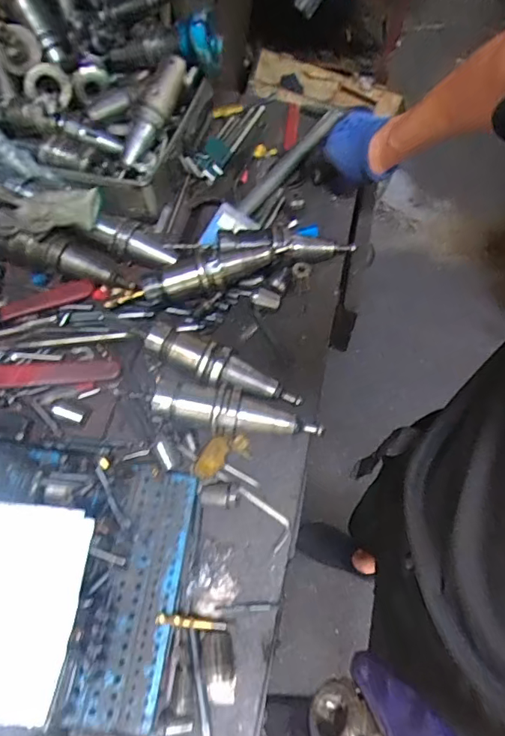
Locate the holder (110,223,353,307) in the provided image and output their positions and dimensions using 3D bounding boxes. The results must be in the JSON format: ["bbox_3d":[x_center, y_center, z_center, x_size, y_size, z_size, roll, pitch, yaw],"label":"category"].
[{"bbox_3d":[-0.028,-0.147,0.644,0.344,0.055,0.080,-20,64,-12],"label":"holder"}]

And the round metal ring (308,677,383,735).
[{"bbox_3d":[0.058,0.227,0.313,0.035,0.028,0.036,-8,62,-6],"label":"round metal ring"}]

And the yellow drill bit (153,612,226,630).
[{"bbox_3d":[-0.061,0.249,0.466,0.068,0.016,0.012,7,62,2],"label":"yellow drill bit"}]

